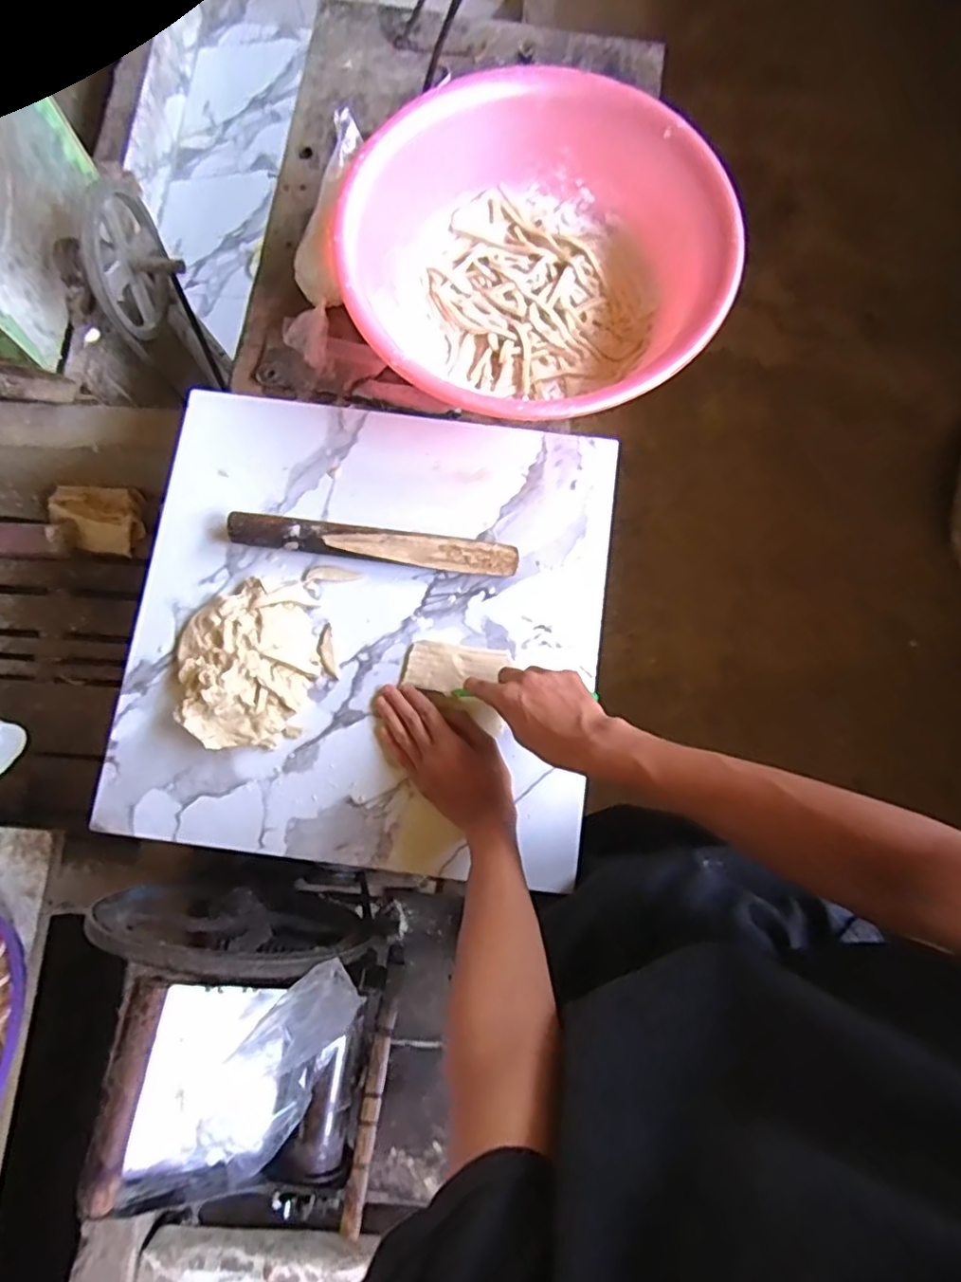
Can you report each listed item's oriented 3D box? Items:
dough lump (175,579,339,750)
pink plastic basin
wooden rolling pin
[{"bbox_3d":[-0.233,0.021,0.634,0.155,0.043,0.169,-15,78,-5],"label":"dough lump"},{"bbox_3d":[0.060,-0.415,0.696,0.409,0.109,0.395,0,77,-1],"label":"pink plastic basin"},{"bbox_3d":[-0.113,-0.102,0.664,0.302,0.035,0.032,7,77,0],"label":"wooden rolling pin"}]

